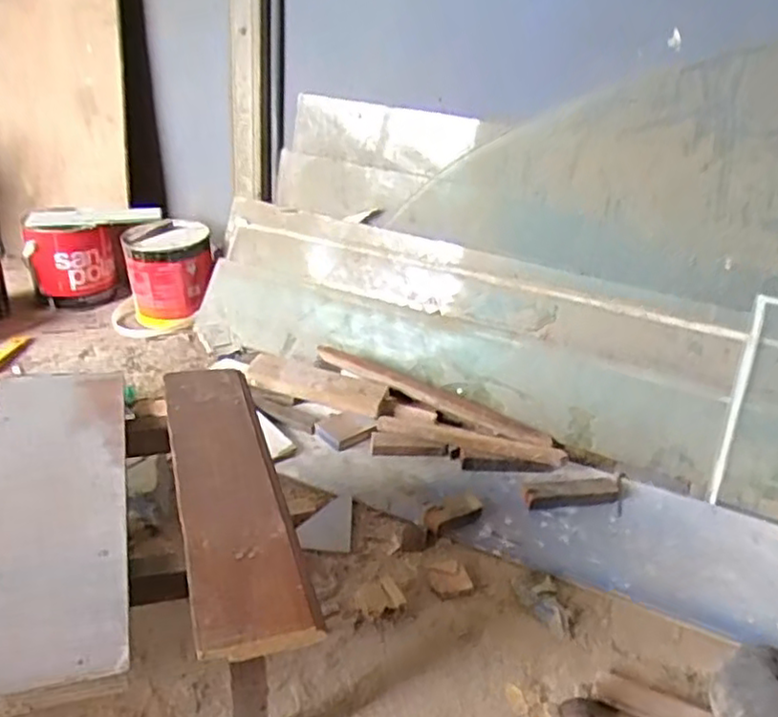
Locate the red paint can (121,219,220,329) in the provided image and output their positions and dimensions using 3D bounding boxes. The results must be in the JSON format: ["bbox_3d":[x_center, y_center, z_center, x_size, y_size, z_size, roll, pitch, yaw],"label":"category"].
[{"bbox_3d":[-0.404,-0.149,1.283,0.158,0.171,0.134,0,29,-7],"label":"red paint can"}]

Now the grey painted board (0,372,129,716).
[{"bbox_3d":[-0.258,0.105,0.525,0.108,0.016,0.344,-6,31,-18],"label":"grey painted board"}]

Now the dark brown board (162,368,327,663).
[{"bbox_3d":[-0.134,0.101,0.580,0.082,0.013,0.340,-6,31,-19],"label":"dark brown board"}]

